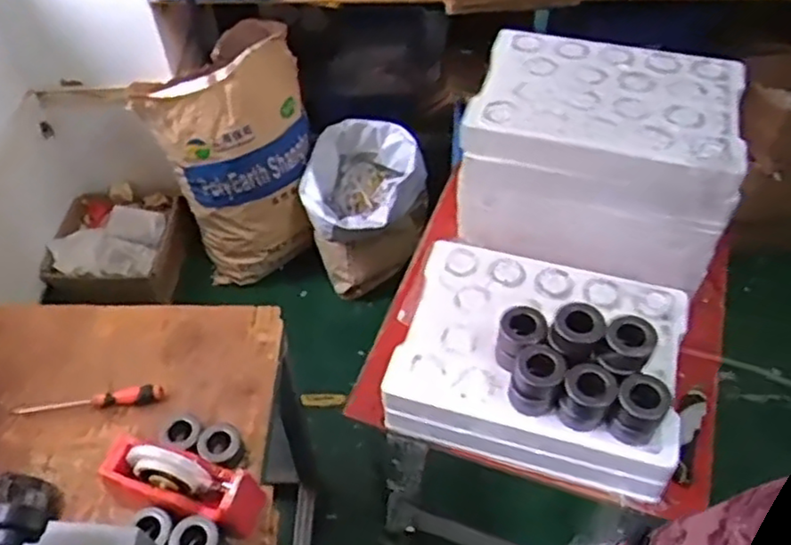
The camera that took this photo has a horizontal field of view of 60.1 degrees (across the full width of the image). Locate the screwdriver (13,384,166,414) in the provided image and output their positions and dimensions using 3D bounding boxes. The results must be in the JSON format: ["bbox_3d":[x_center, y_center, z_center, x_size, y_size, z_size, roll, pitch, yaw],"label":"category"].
[{"bbox_3d":[-0.475,0.198,1.053,0.228,0.026,0.032,-6,50,-4],"label":"screwdriver"}]

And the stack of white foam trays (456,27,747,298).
[{"bbox_3d":[0.319,-0.187,1.088,0.385,0.223,0.282,14,51,13],"label":"stack of white foam trays"}]

